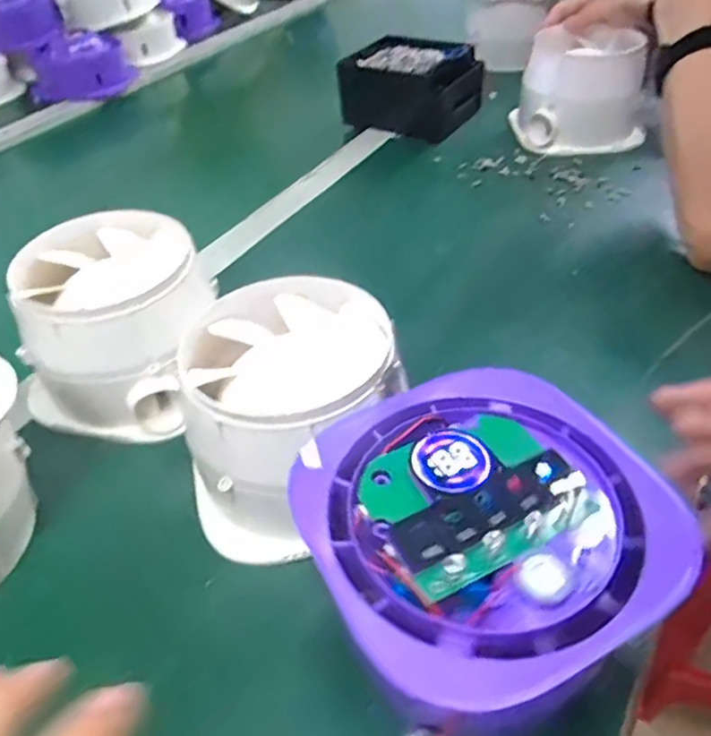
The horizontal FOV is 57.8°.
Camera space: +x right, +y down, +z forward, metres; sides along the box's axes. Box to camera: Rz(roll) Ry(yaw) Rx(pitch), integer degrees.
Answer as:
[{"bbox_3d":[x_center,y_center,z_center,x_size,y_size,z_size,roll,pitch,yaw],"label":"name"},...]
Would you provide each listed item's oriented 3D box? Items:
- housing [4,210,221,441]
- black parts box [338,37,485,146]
[{"bbox_3d":[-0.160,-0.033,0.439,0.131,0.092,0.133,-3,42,1],"label":"housing"},{"bbox_3d":[0.069,-0.339,0.773,0.149,0.069,0.124,17,47,22],"label":"black parts box"}]

